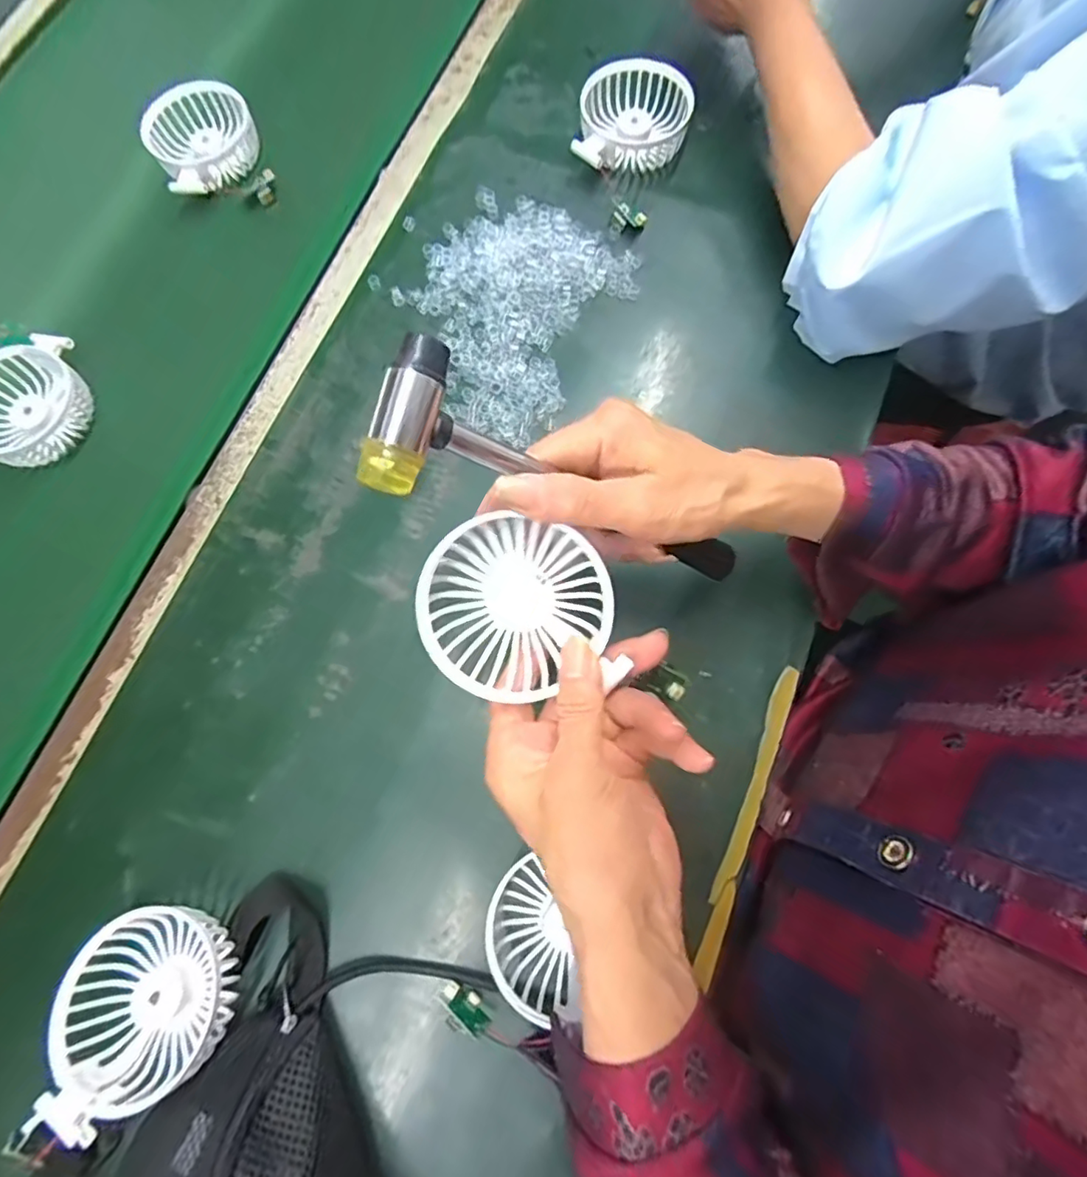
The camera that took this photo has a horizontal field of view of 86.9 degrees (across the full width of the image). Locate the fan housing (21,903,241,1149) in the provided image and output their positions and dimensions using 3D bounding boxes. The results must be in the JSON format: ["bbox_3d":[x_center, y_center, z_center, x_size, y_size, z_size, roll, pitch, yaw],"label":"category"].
[{"bbox_3d":[-0.215,0.224,0.313,0.089,0.045,0.087,-17,77,-5],"label":"fan housing"}]

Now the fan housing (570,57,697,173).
[{"bbox_3d":[0.074,-0.381,0.471,0.086,0.039,0.096,13,76,3],"label":"fan housing"}]

